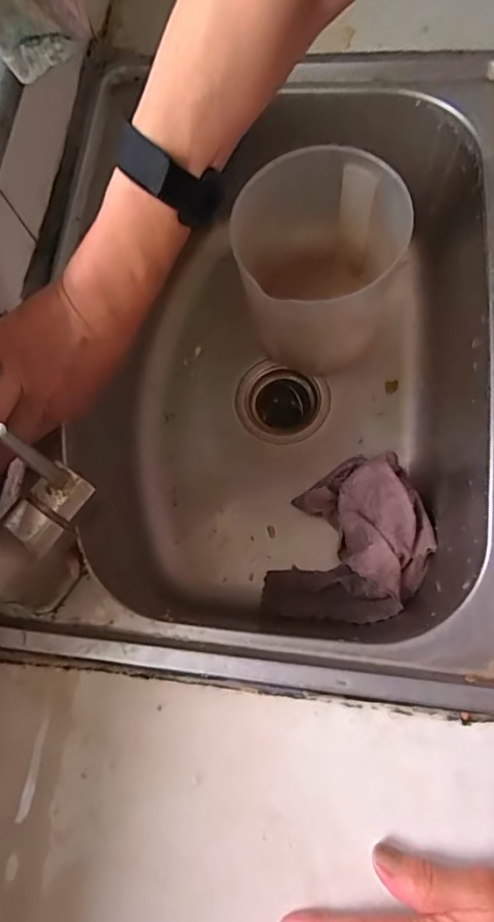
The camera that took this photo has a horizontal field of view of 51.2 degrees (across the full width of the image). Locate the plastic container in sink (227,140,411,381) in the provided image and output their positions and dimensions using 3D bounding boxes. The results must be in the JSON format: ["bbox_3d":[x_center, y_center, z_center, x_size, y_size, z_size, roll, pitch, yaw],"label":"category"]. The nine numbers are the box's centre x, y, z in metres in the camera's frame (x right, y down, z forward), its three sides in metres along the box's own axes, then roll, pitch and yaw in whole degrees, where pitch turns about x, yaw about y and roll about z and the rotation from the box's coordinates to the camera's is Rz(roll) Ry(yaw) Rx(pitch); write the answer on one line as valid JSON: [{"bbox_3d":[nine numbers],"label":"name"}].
[{"bbox_3d":[0.073,-0.203,0.558,0.154,0.189,0.154,1,73,6],"label":"plastic container in sink"}]

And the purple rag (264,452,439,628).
[{"bbox_3d":[0.098,0.074,0.514,0.149,0.071,0.161,2,73,7],"label":"purple rag"}]

